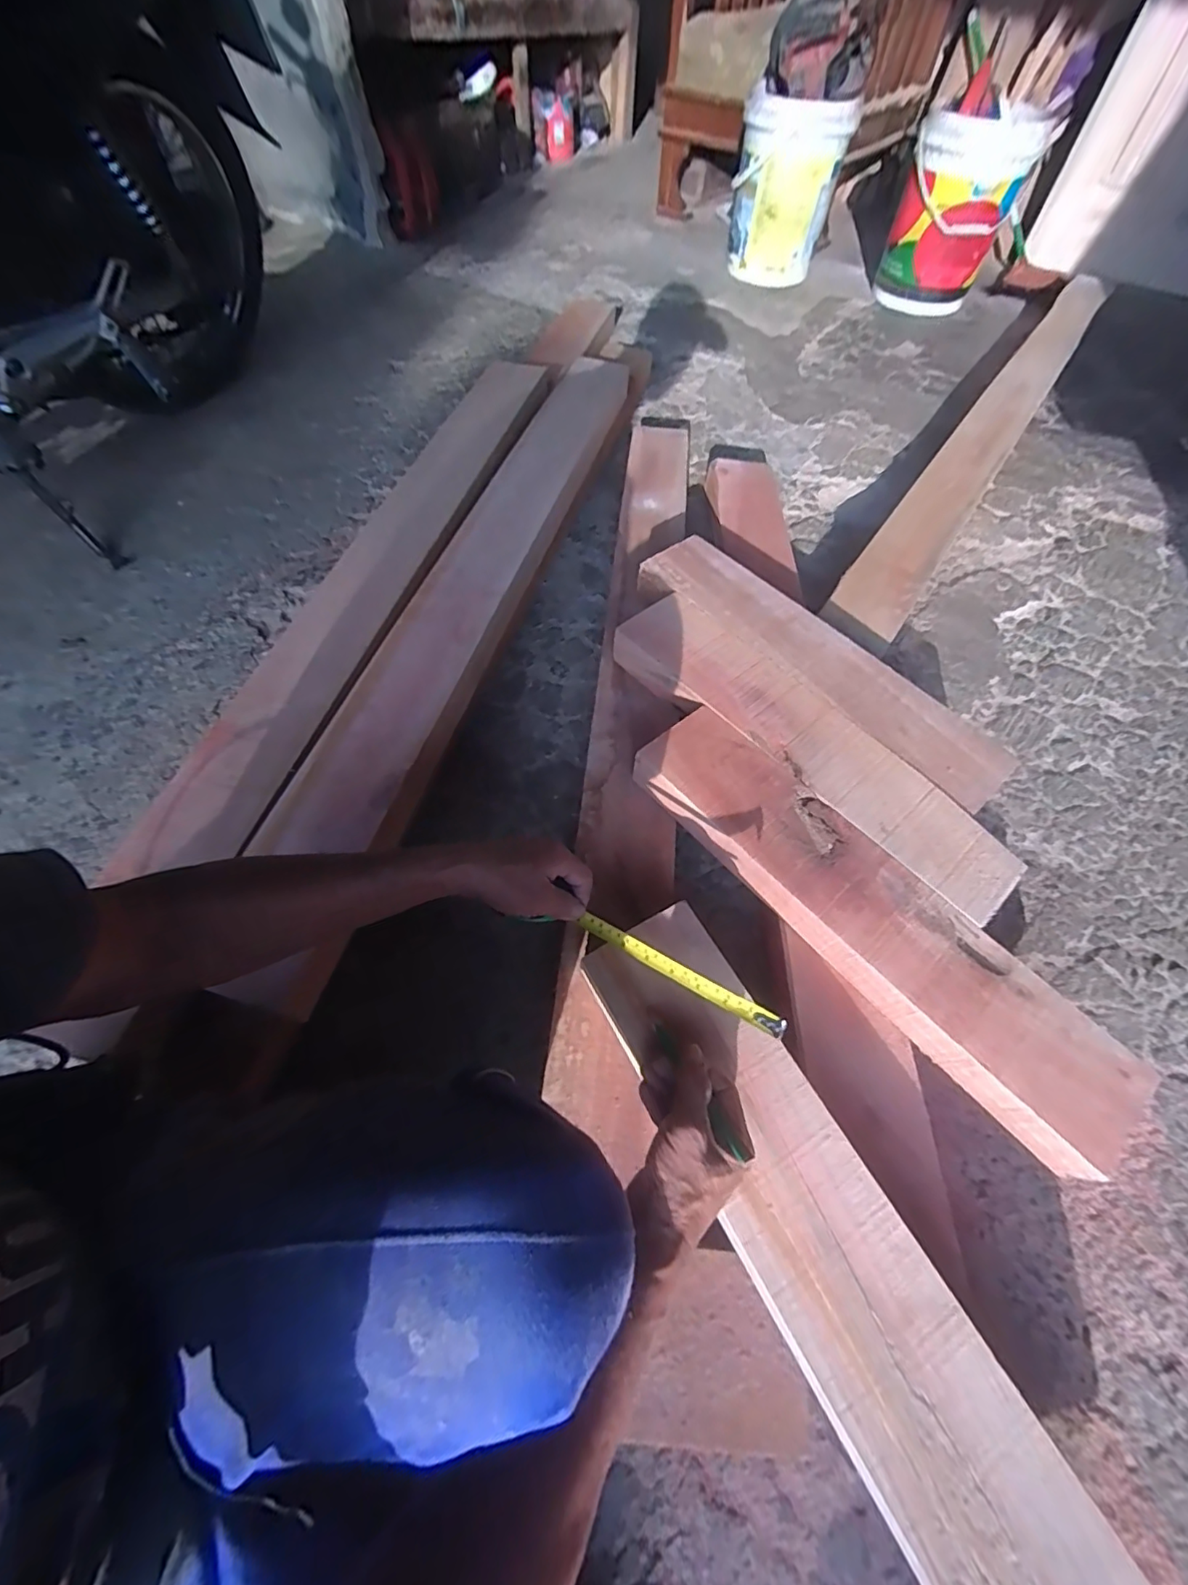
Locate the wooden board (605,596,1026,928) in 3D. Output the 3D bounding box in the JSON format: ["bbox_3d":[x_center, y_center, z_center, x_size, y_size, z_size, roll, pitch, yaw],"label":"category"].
[{"bbox_3d":[0.255,-0.070,0.683,0.122,0.030,0.545,-39,67,-20],"label":"wooden board"}]

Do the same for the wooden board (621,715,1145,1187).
[{"bbox_3d":[0.281,0.120,0.595,0.132,0.058,0.561,-37,66,-20],"label":"wooden board"}]

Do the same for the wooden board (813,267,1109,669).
[{"bbox_3d":[0.921,-0.860,1.223,0.133,0.042,1.744,32,65,17],"label":"wooden board"}]

